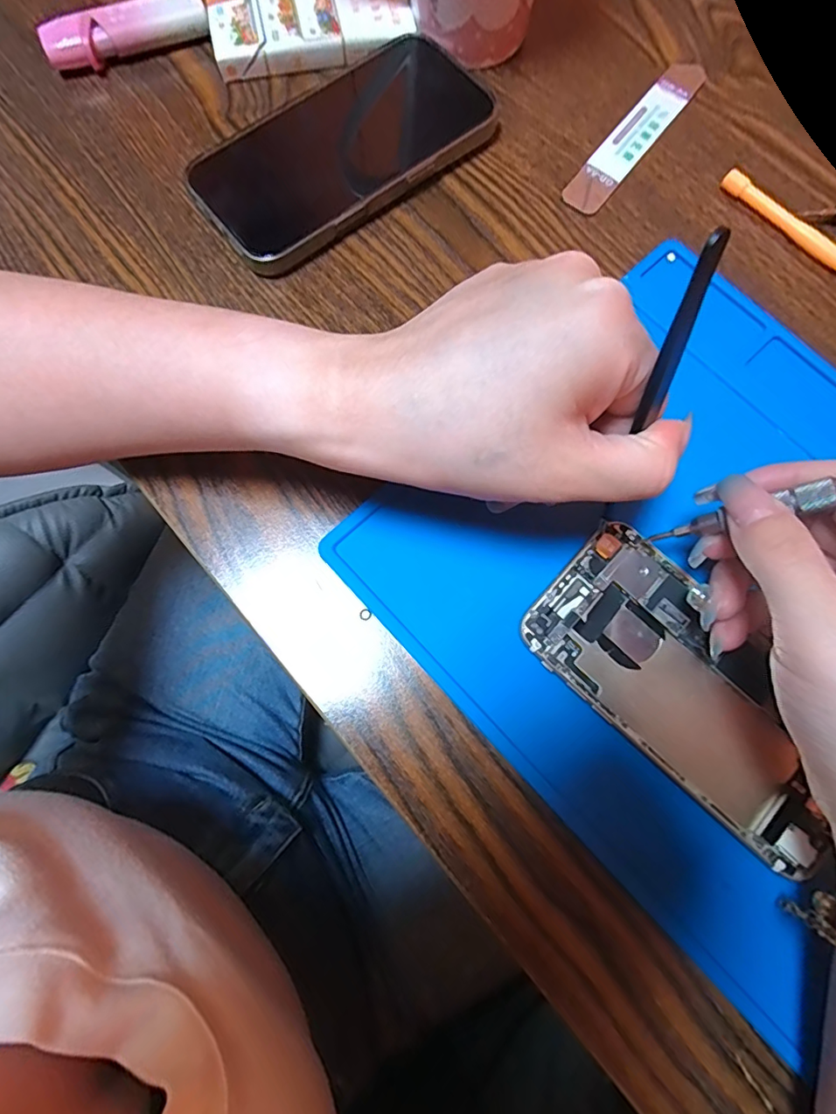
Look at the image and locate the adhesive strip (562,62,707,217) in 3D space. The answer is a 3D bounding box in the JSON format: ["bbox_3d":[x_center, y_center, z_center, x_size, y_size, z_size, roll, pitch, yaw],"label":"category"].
[{"bbox_3d":[0.114,-0.221,0.269,0.020,0.004,0.117,37,79,7],"label":"adhesive strip"}]

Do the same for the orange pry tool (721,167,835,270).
[{"bbox_3d":[0.186,-0.163,0.255,0.083,0.009,0.008,43,80,9],"label":"orange pry tool"}]

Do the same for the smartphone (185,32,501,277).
[{"bbox_3d":[-0.038,-0.208,0.259,0.157,0.012,0.084,-39,80,-9],"label":"smartphone"}]

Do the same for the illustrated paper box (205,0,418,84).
[{"bbox_3d":[-0.057,-0.287,0.276,0.103,0.015,0.054,-10,77,-3],"label":"illustrated paper box"}]

